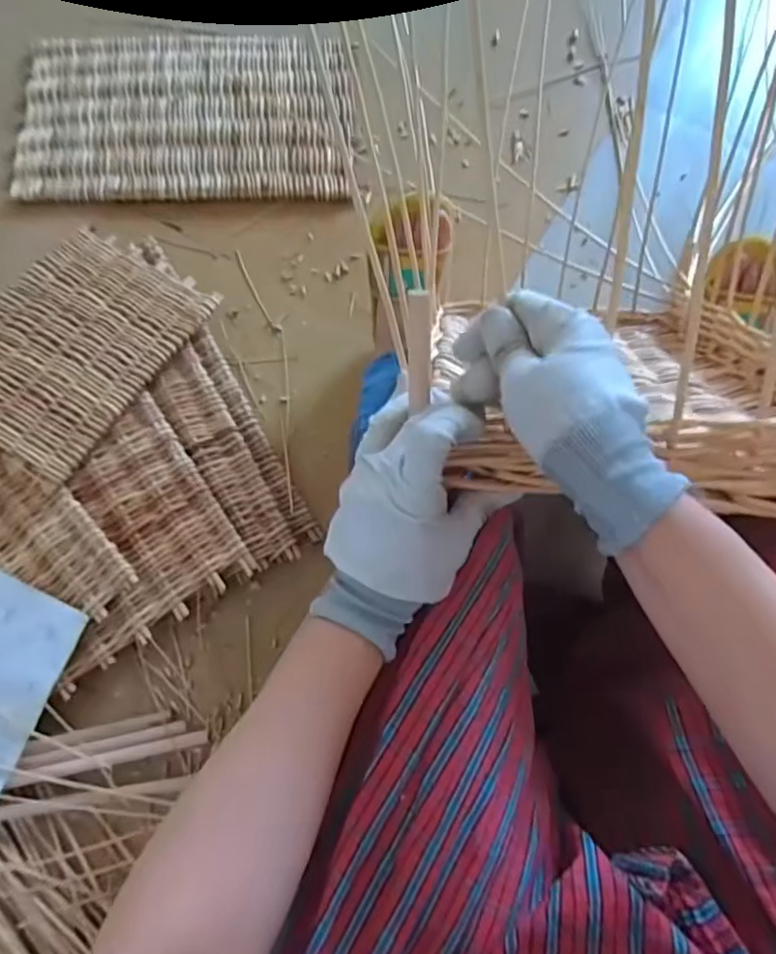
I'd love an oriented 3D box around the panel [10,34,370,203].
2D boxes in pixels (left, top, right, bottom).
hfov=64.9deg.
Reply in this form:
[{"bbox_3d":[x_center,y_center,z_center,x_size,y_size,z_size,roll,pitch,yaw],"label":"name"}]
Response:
[{"bbox_3d":[-0.322,-0.584,0.978,0.535,0.013,0.308,0,74,1],"label":"panel"}]

